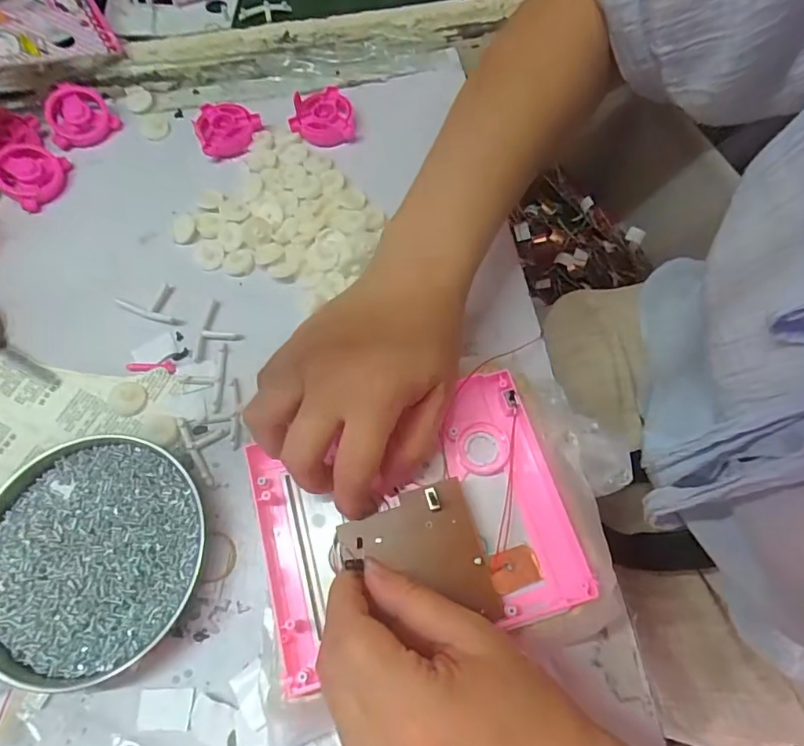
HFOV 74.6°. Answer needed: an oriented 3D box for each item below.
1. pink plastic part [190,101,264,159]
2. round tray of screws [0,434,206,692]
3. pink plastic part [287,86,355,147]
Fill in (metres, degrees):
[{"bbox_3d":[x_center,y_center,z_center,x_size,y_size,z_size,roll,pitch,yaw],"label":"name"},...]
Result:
[{"bbox_3d":[-0.148,-0.211,0.448,0.052,0.021,0.050,-21,68,-7],"label":"pink plastic part"},{"bbox_3d":[-0.187,0.107,0.314,0.128,0.019,0.132,-1,67,1],"label":"round tray of screws"},{"bbox_3d":[-0.068,-0.217,0.445,0.051,0.022,0.044,-24,68,-8],"label":"pink plastic part"}]

